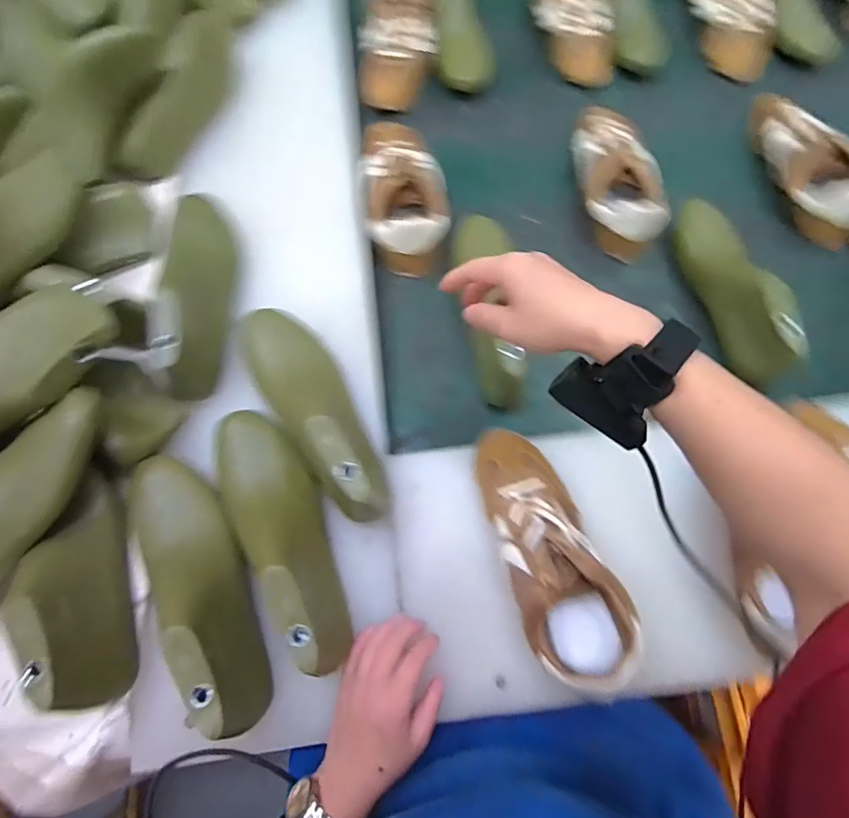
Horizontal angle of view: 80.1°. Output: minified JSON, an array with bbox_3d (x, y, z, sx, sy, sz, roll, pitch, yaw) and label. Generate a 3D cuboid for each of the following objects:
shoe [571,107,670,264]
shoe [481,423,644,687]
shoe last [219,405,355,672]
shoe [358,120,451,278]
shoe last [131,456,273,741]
[{"bbox_3d":[0.253,-0.309,0.662,0.098,0.068,0.225,-5,71,-1],"label":"shoe"},{"bbox_3d":[0.106,0.124,0.457,0.085,0.080,0.225,-20,72,-7],"label":"shoe"},{"bbox_3d":[-0.126,0.108,0.453,0.078,0.072,0.241,-26,59,-8],"label":"shoe last"},{"bbox_3d":[-0.023,-0.284,0.645,0.106,0.053,0.224,-9,71,-3],"label":"shoe"},{"bbox_3d":[-0.188,0.143,0.432,0.092,0.082,0.237,-31,73,-10],"label":"shoe last"}]

